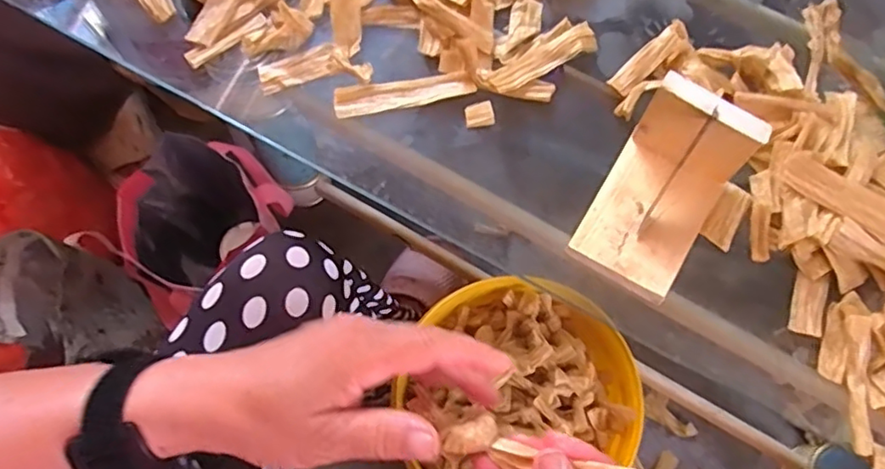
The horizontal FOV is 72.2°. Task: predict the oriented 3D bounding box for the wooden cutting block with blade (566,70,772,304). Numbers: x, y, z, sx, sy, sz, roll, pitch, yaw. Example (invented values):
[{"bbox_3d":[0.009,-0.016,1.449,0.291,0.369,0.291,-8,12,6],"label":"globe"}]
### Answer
[{"bbox_3d":[0.153,-0.029,0.418,0.076,0.074,0.119,30,71,11],"label":"wooden cutting block with blade"}]

